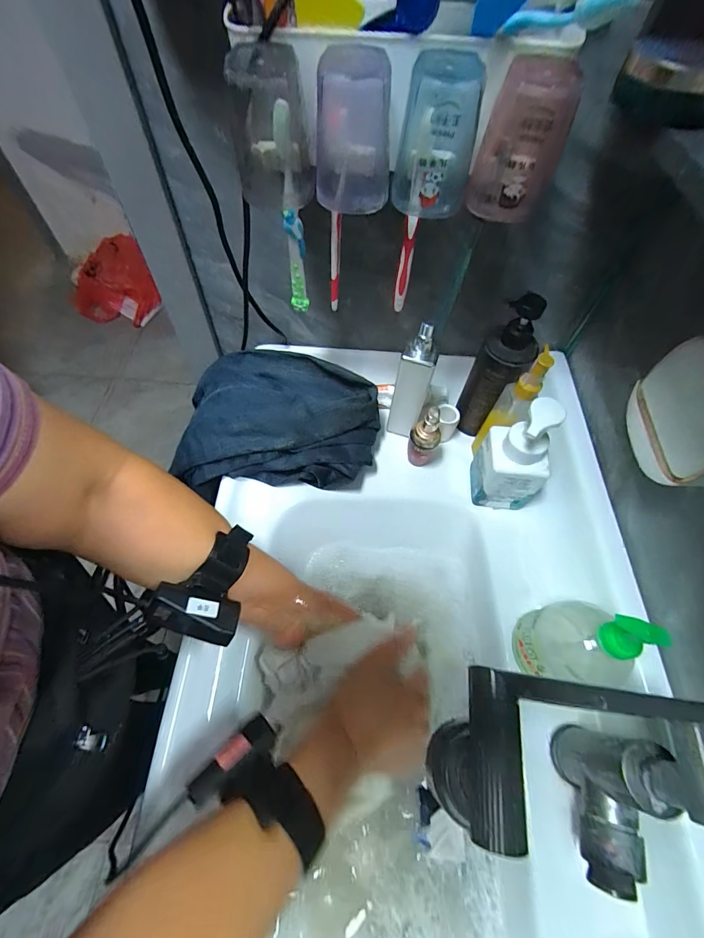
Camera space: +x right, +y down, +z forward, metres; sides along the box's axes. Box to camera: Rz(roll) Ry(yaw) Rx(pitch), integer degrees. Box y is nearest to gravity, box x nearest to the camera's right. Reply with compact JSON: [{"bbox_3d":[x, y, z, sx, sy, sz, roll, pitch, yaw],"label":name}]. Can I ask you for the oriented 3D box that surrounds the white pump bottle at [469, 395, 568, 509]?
[{"bbox_3d":[0.192,-0.016,0.447,0.070,0.165,0.061,9,59,2],"label":"white pump bottle"}]

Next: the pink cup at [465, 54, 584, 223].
[{"bbox_3d":[0.124,-0.238,0.286,0.058,0.086,0.054,17,60,7],"label":"pink cup"}]

